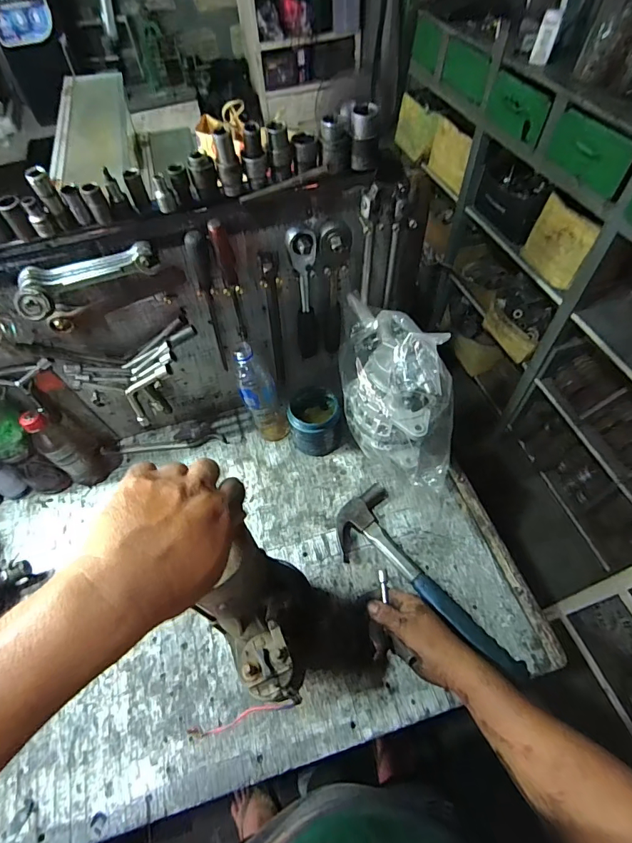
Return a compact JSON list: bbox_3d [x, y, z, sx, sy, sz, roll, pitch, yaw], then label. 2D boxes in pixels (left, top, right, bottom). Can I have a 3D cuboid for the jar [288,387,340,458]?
[{"bbox_3d":[-0.002,-0.005,0.762,0.090,0.090,0.105,0,56,3],"label":"jar"}]

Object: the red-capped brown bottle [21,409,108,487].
[{"bbox_3d":[-0.422,0.041,0.709,0.063,0.190,0.066,33,63,22],"label":"red-capped brown bottle"}]

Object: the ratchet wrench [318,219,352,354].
[{"bbox_3d":[0.030,-0.189,0.650,0.041,0.236,0.031,3,56,5],"label":"ratchet wrench"}]

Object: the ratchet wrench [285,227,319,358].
[{"bbox_3d":[-0.015,-0.180,0.652,0.038,0.240,0.034,-2,56,1],"label":"ratchet wrench"}]

